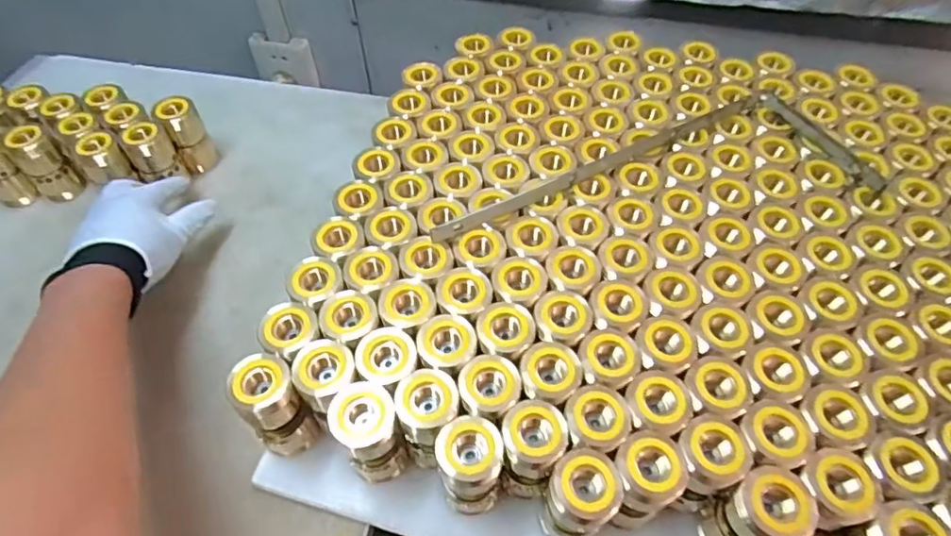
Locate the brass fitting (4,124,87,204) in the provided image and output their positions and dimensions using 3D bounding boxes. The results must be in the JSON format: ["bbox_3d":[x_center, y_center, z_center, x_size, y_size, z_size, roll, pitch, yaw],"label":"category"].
[{"bbox_3d":[-0.436,-0.101,0.576,0.029,0.085,0.036,36,63,26],"label":"brass fitting"}]

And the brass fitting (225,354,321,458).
[{"bbox_3d":[-0.141,0.101,0.401,0.041,0.100,0.032,-32,61,-20],"label":"brass fitting"}]

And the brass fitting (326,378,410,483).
[{"bbox_3d":[-0.072,0.116,0.389,0.040,0.092,0.037,0,55,1],"label":"brass fitting"}]

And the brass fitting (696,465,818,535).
[{"bbox_3d":[0.172,0.159,0.357,0.049,0.088,0.042,-18,57,-12],"label":"brass fitting"}]

